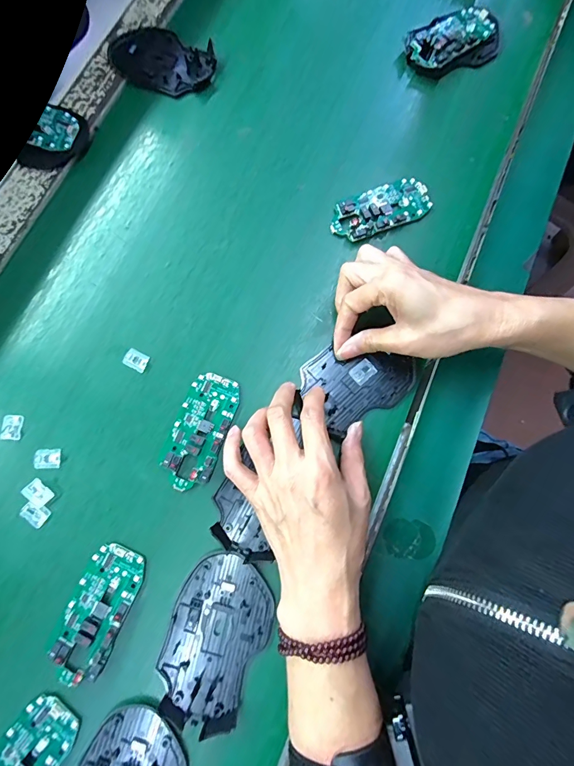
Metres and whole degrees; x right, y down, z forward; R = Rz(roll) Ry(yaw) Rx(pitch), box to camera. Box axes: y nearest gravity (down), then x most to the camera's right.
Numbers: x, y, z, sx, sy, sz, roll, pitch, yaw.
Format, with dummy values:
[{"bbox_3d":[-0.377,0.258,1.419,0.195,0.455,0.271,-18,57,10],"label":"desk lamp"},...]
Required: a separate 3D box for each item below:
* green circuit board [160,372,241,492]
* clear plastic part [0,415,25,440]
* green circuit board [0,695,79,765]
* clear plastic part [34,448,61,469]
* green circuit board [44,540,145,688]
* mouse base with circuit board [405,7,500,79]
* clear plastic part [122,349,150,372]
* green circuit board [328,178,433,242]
[{"bbox_3d":[-0.074,0.039,0.315,0.046,0.009,0.097,20,79,3],"label":"green circuit board"},{"bbox_3d":[-0.233,0.038,0.317,0.016,0.004,0.021,5,78,0],"label":"clear plastic part"},{"bbox_3d":[-0.196,0.280,0.265,0.044,0.013,0.097,37,80,6],"label":"green circuit board"},{"bbox_3d":[-0.202,0.063,0.313,0.021,0.004,0.016,-2,78,-1],"label":"clear plastic part"},{"bbox_3d":[-0.146,0.175,0.284,0.045,0.008,0.096,22,79,4],"label":"green circuit board"},{"bbox_3d":[0.188,-0.388,0.421,0.118,0.014,0.072,-23,79,-5],"label":"mouse base with circuit board"},{"bbox_3d":[-0.135,-0.021,0.330,0.022,0.005,0.016,27,79,5],"label":"clear plastic part"},{"bbox_3d":[0.092,-0.171,0.365,0.101,0.014,0.045,-23,79,-6],"label":"green circuit board"}]

